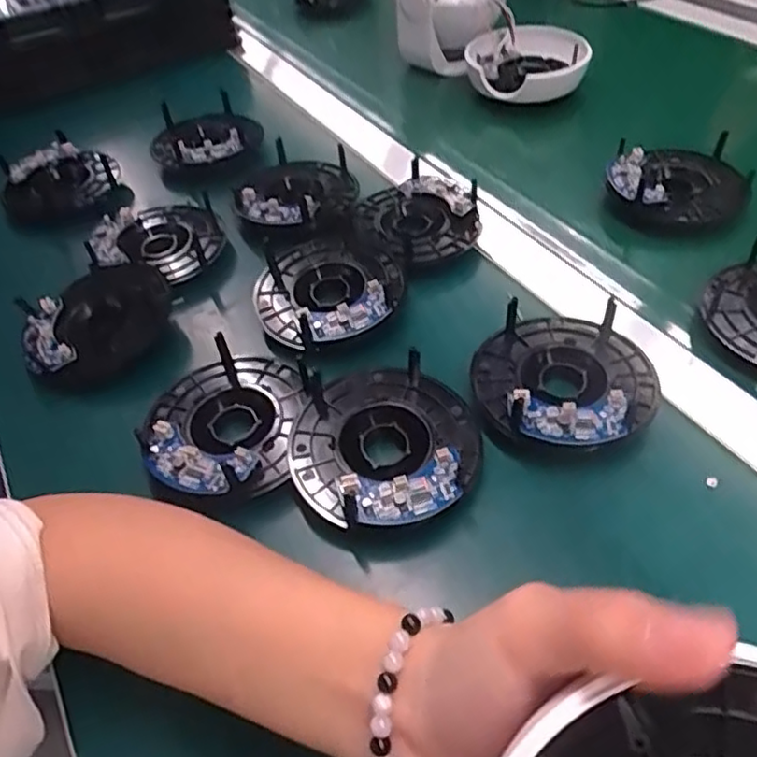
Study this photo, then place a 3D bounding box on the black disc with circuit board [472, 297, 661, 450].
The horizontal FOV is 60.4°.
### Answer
[{"bbox_3d":[0.106,-0.003,0.370,0.098,0.026,0.104,-3,48,4],"label":"black disc with circuit board"}]

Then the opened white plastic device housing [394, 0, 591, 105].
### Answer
[{"bbox_3d":[0.122,-0.350,0.658,0.130,0.091,0.204,-28,51,-18],"label":"opened white plastic device housing"}]

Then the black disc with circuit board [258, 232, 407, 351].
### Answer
[{"bbox_3d":[-0.034,-0.064,0.432,0.097,0.018,0.098,-3,48,4],"label":"black disc with circuit board"}]

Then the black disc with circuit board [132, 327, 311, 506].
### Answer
[{"bbox_3d":[-0.086,0.023,0.364,0.088,0.024,0.099,-14,48,-6],"label":"black disc with circuit board"}]

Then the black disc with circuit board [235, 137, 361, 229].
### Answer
[{"bbox_3d":[-0.062,-0.151,0.513,0.085,0.026,0.100,4,49,10],"label":"black disc with circuit board"}]

